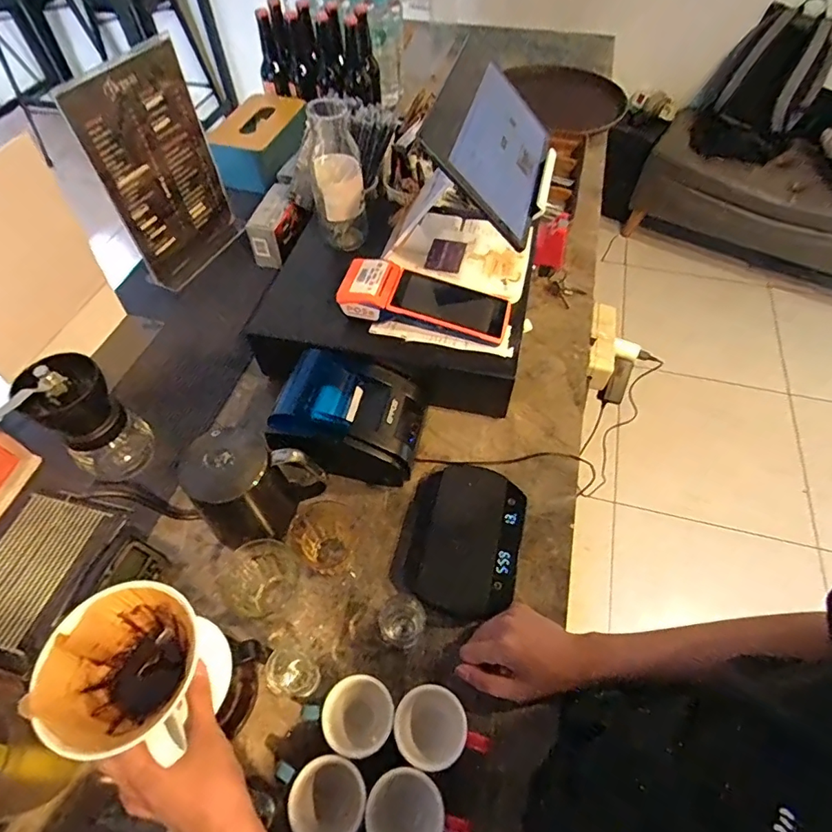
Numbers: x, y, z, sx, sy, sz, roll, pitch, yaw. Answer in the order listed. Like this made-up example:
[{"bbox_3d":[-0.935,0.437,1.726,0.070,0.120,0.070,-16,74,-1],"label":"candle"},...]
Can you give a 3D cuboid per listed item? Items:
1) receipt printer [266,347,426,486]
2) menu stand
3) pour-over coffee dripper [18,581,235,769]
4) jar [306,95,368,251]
[{"bbox_3d":[-0.084,-0.003,0.644,0.176,0.107,0.137,9,56,6],"label":"receipt printer"},{"bbox_3d":[-0.379,-0.375,0.764,0.039,0.310,0.217,22,55,17],"label":"menu stand"},{"bbox_3d":[-0.217,0.205,0.392,0.105,0.092,0.110,0,55,0],"label":"pour-over coffee dripper"},{"bbox_3d":[-0.110,-0.332,0.697,0.072,0.188,0.068,-12,56,-8],"label":"jar"}]

